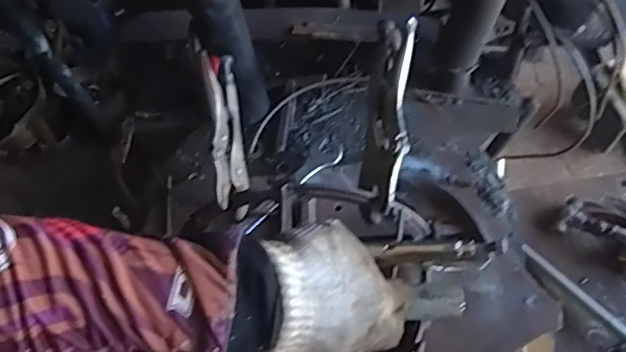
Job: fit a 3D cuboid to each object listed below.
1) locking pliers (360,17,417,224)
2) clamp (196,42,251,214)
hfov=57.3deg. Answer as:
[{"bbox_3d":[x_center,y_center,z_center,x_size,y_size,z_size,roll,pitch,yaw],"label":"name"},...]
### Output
[{"bbox_3d":[0.074,-0.068,0.550,0.034,0.046,0.227,7,64,5],"label":"locking pliers"},{"bbox_3d":[-0.085,-0.053,0.549,0.031,0.045,0.177,-11,64,-4],"label":"clamp"}]

